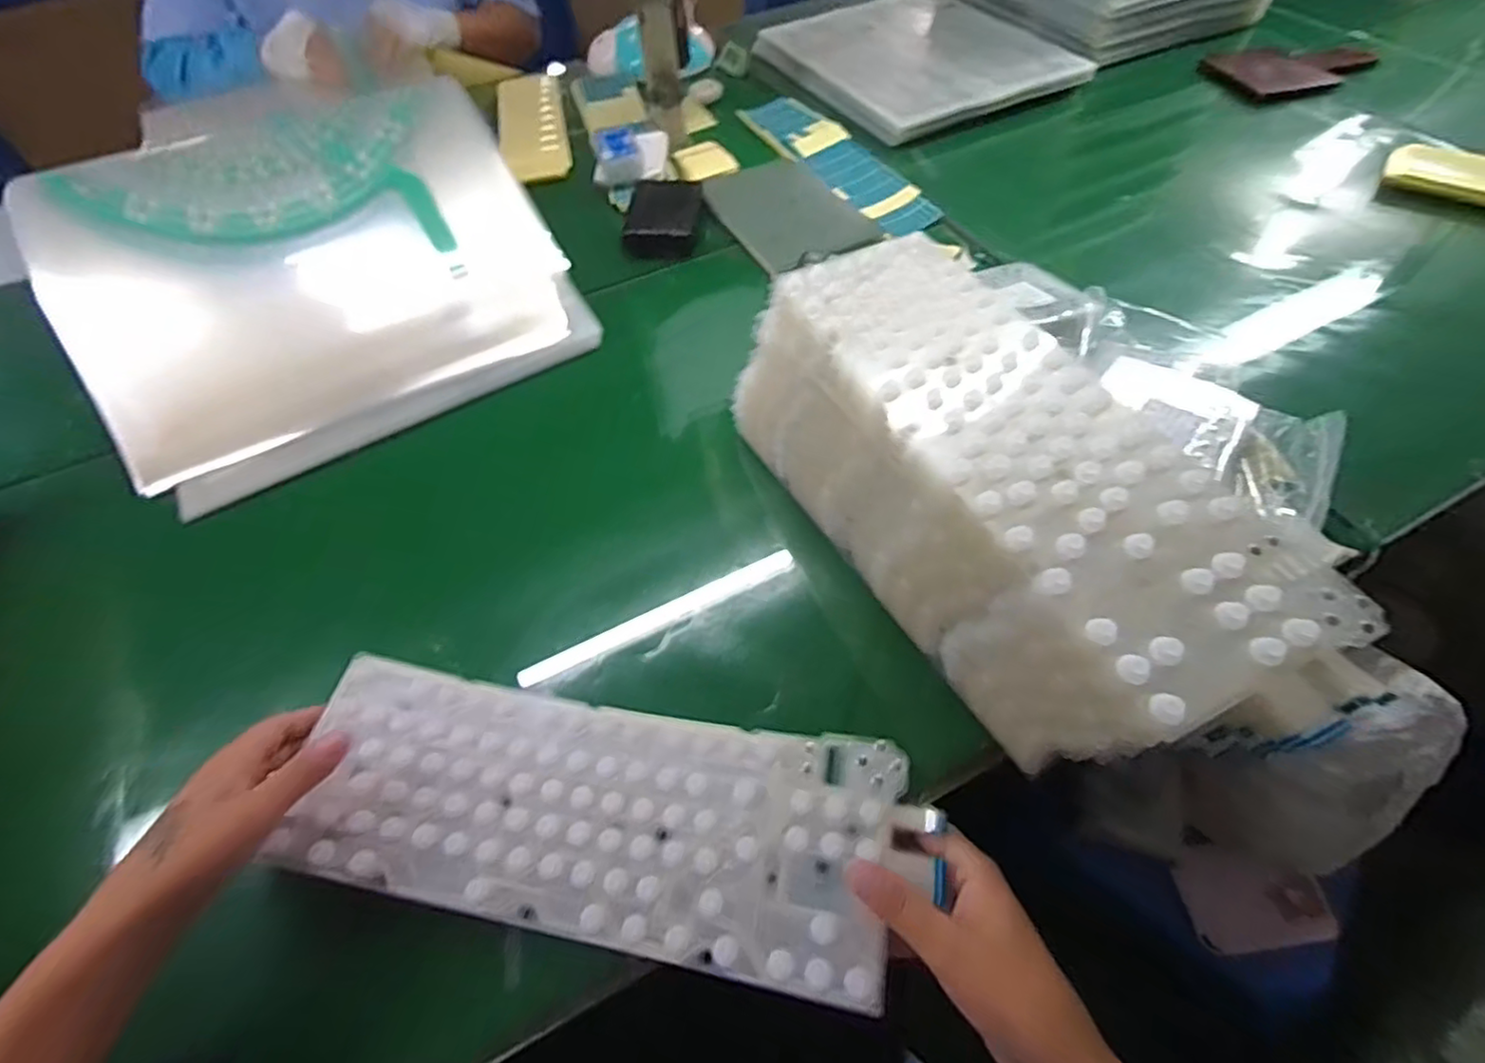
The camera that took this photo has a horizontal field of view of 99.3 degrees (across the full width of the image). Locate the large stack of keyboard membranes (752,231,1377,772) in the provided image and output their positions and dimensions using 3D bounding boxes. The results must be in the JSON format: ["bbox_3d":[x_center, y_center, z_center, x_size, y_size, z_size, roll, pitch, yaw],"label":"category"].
[{"bbox_3d":[0.149,-0.019,0.417,0.139,0.158,0.384,-26,58,-13],"label":"large stack of keyboard membranes"}]

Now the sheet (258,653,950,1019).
[{"bbox_3d":[-0.079,0.157,0.352,0.347,0.021,0.120,7,57,10],"label":"sheet"}]

